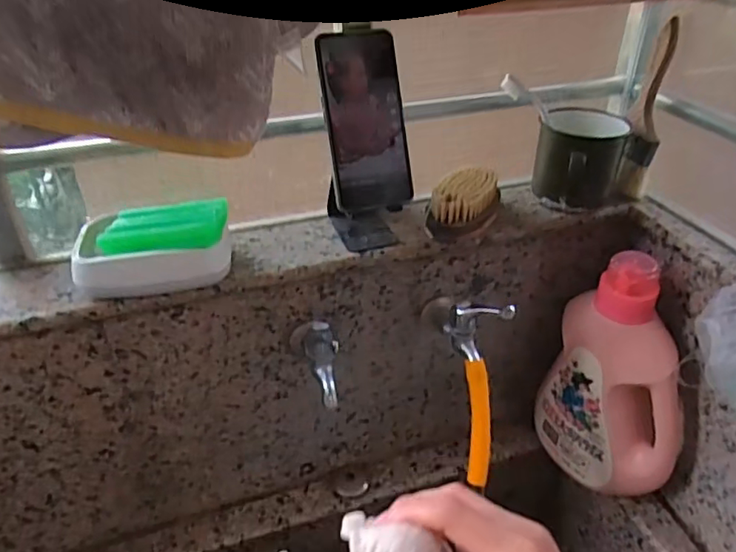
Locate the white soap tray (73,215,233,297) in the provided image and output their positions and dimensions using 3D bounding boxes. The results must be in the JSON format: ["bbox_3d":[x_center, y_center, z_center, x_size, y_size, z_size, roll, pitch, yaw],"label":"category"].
[{"bbox_3d":[-0.193,-0.020,0.531,0.133,0.045,0.077,-8,35,-13],"label":"white soap tray"}]

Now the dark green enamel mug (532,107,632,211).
[{"bbox_3d":[0.233,-0.135,0.642,0.091,0.095,0.128,14,36,19],"label":"dark green enamel mug"}]

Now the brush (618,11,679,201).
[{"bbox_3d":[0.310,-0.178,0.639,0.029,0.184,0.034,14,36,19],"label":"brush"}]

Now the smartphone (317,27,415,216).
[{"bbox_3d":[-0.003,-0.146,0.552,0.078,0.159,0.011,-12,12,-17],"label":"smartphone"}]

